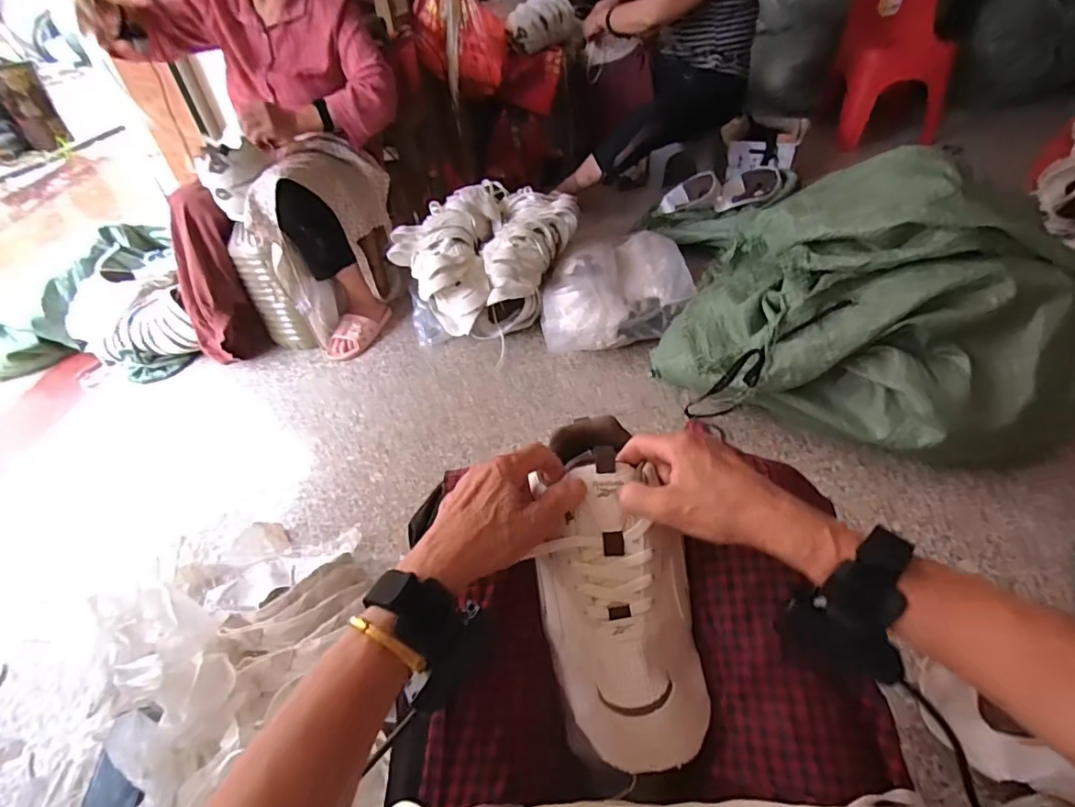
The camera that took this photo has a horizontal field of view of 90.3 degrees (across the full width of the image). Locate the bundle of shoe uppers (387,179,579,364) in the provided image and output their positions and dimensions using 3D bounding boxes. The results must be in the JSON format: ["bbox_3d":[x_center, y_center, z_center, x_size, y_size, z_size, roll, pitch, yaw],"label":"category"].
[{"bbox_3d":[-0.109,-0.378,1.383,0.333,0.249,0.396,29,54,33],"label":"bundle of shoe uppers"}]

